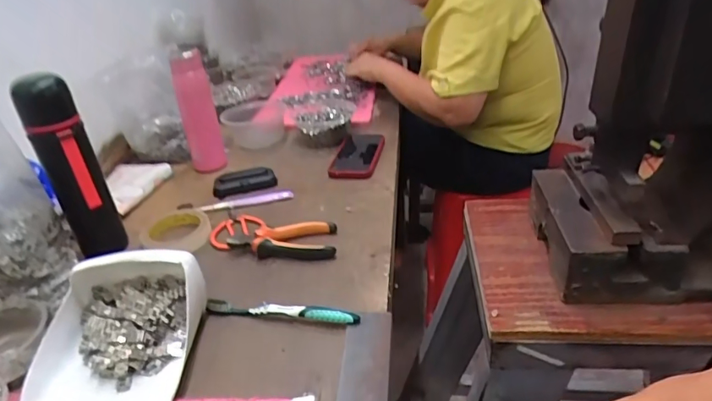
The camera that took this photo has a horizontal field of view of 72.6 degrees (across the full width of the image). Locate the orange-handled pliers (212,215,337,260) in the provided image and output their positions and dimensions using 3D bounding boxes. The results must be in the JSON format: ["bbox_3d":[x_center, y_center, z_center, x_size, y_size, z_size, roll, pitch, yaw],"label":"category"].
[{"bbox_3d":[-0.120,0.047,0.701,0.203,0.019,0.082,9,33,19],"label":"orange-handled pliers"}]

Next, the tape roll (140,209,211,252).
[{"bbox_3d":[-0.280,0.043,0.747,0.099,0.026,0.101,-19,33,-21],"label":"tape roll"}]

